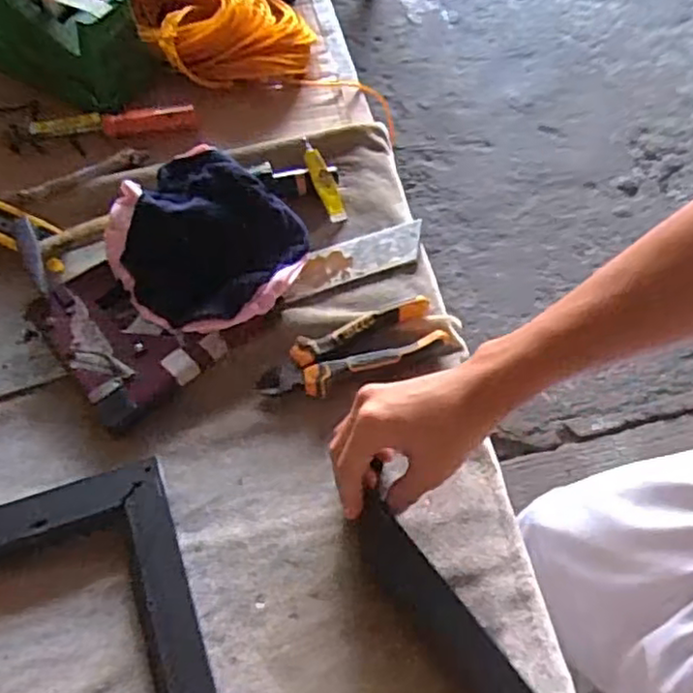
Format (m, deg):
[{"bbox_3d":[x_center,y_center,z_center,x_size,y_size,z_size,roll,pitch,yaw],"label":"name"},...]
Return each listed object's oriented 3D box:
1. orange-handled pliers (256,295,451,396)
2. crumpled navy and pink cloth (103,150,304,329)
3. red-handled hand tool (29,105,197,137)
[{"bbox_3d":[0.003,0.004,0.533,0.150,0.017,0.047,-23,65,-16],"label":"orange-handled pliers"},{"bbox_3d":[-0.111,-0.081,0.544,0.138,0.061,0.137,-37,70,-21],"label":"crumpled navy and pink cloth"},{"bbox_3d":[-0.218,-0.208,0.636,0.148,0.023,0.025,-6,62,-7],"label":"red-handled hand tool"}]

